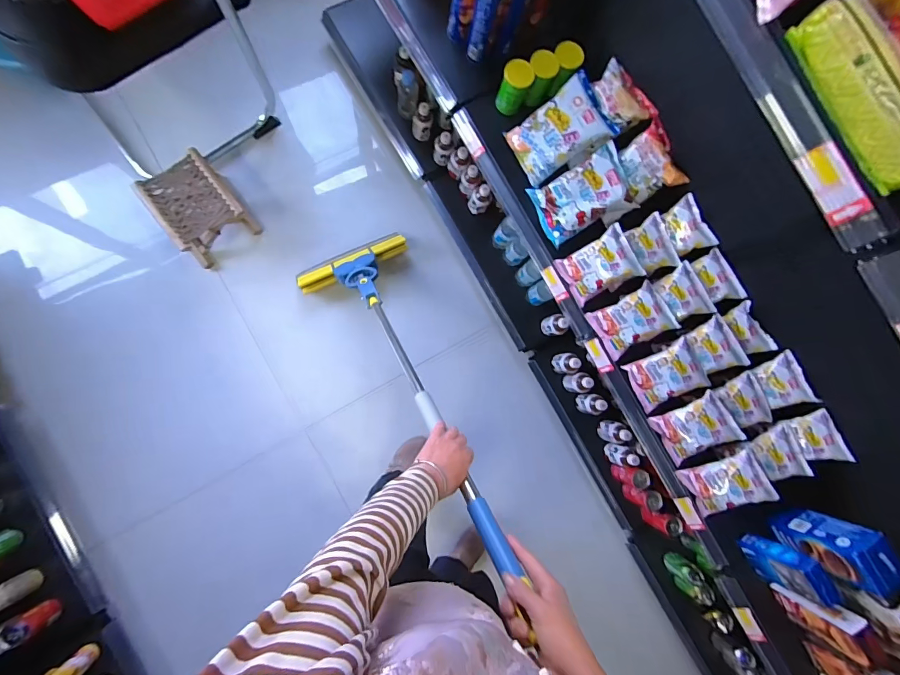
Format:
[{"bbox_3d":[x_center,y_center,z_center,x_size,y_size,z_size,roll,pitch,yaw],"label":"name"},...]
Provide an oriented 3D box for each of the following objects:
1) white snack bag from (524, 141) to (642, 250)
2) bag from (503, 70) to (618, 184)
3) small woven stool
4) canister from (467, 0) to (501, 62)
[{"bbox_3d":[0.323,-0.347,0.980,0.222,0.051,0.165,-26,91,18],"label":"white snack bag"},{"bbox_3d":[0.263,-0.506,0.977,0.224,0.047,0.167,-30,90,22],"label":"bag"},{"bbox_3d":[-0.734,-0.377,1.190,0.214,0.164,0.230,-34,90,-10],"label":"small woven stool"},{"bbox_3d":[0.084,-0.754,0.932,0.067,0.187,0.076,16,82,-6],"label":"canister"}]

